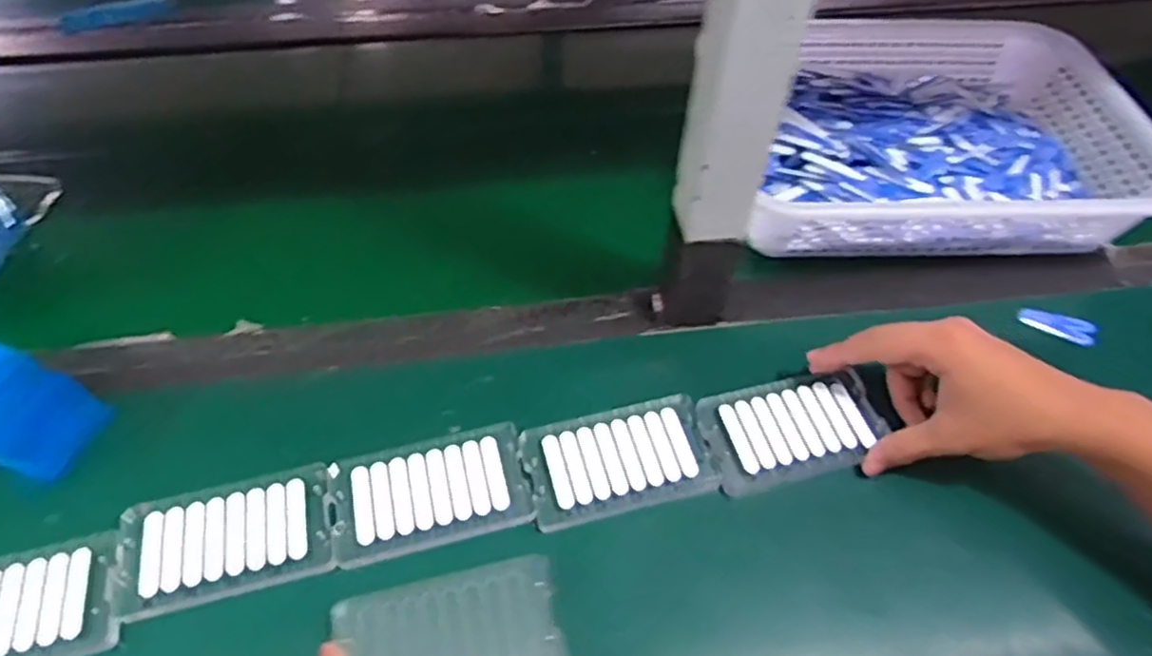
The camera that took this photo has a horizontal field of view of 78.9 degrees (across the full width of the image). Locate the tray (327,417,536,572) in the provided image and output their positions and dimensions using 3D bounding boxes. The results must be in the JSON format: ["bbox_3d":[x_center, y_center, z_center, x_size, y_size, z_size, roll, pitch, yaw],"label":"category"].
[{"bbox_3d":[-0.092,0.103,0.441,0.119,0.005,0.072,-13,54,-11],"label":"tray"}]

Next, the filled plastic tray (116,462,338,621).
[{"bbox_3d":[-0.210,0.126,0.423,0.121,0.006,0.071,-12,53,-10],"label":"filled plastic tray"}]

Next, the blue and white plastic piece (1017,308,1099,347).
[{"bbox_3d":[0.379,-0.004,0.551,0.054,0.009,0.019,30,57,20],"label":"blue and white plastic piece"}]

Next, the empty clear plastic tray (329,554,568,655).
[{"bbox_3d":[-0.070,0.173,0.393,0.119,0.010,0.068,-11,53,-9],"label":"empty clear plastic tray"}]

